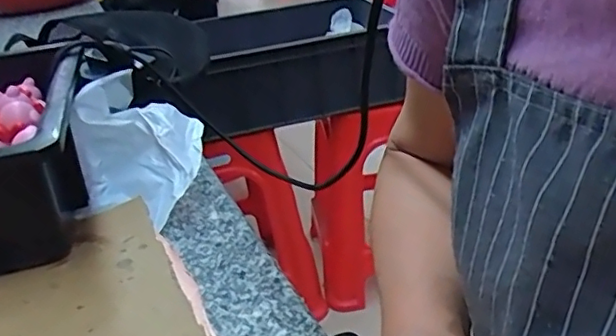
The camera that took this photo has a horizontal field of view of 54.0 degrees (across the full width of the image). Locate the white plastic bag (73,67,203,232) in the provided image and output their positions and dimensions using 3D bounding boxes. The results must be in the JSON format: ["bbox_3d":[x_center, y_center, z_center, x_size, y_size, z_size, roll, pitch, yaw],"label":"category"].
[{"bbox_3d":[-0.139,-0.014,0.486,0.118,0.082,0.083,8,29,24],"label":"white plastic bag"}]

